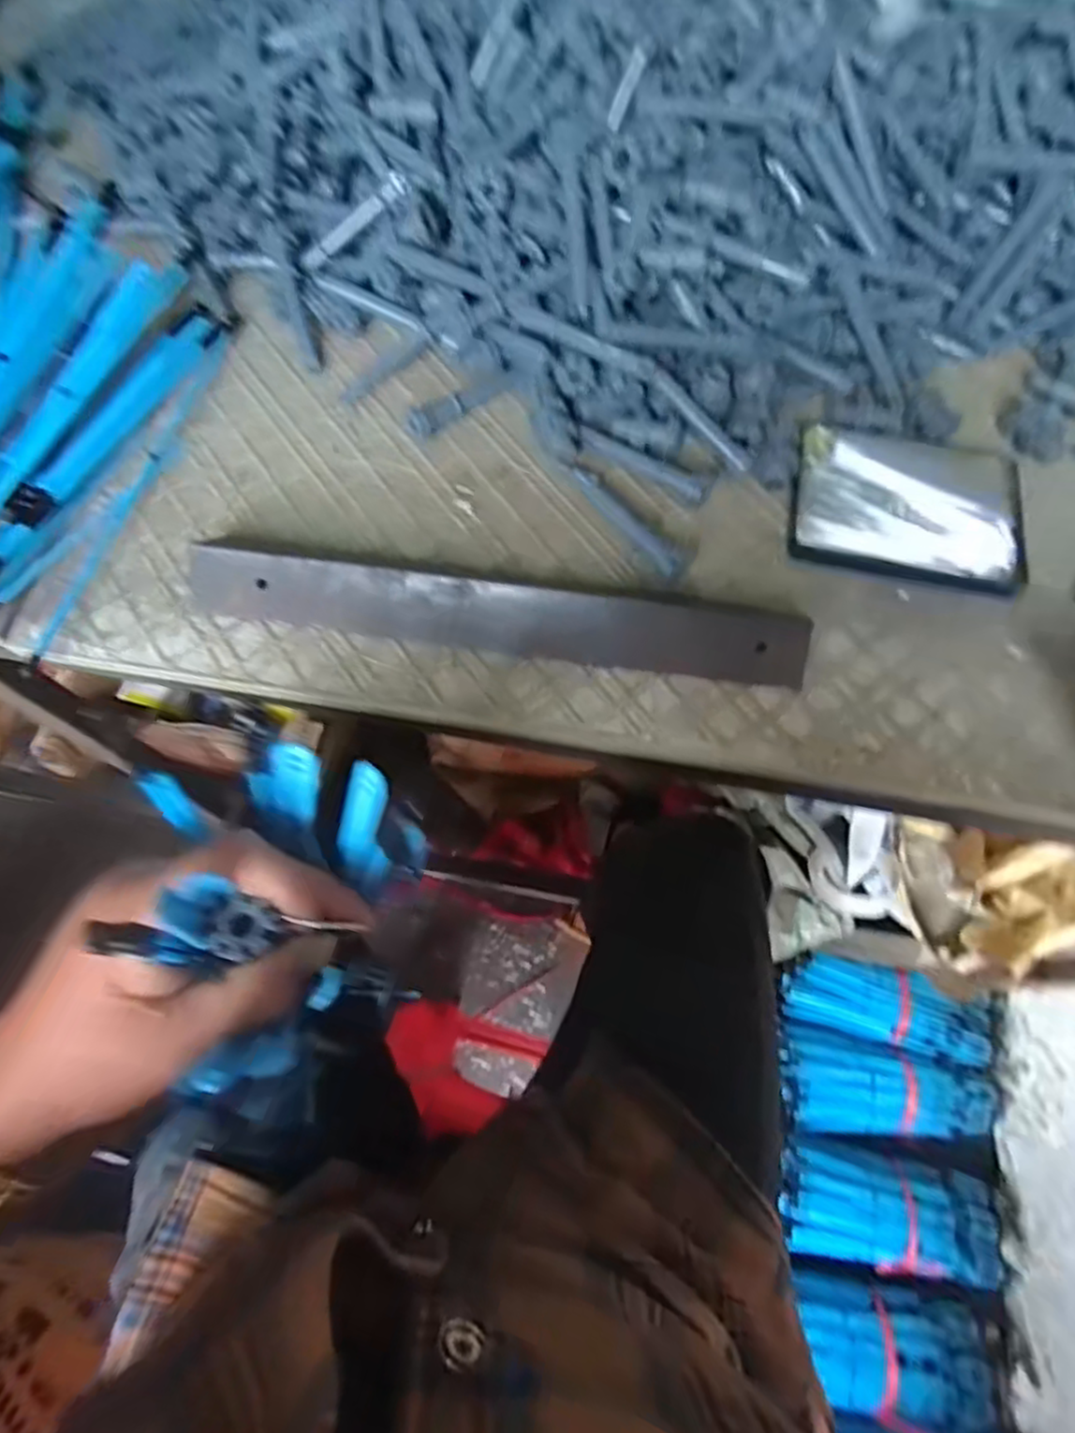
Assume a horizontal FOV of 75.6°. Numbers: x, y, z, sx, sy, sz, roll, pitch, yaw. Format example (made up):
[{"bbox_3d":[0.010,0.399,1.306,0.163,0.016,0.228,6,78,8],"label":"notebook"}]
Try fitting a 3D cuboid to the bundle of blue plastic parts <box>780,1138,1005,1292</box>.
[{"bbox_3d":[0.438,0.612,0.850,0.286,0.073,0.119,12,69,2],"label":"bundle of blue plastic parts"}]

